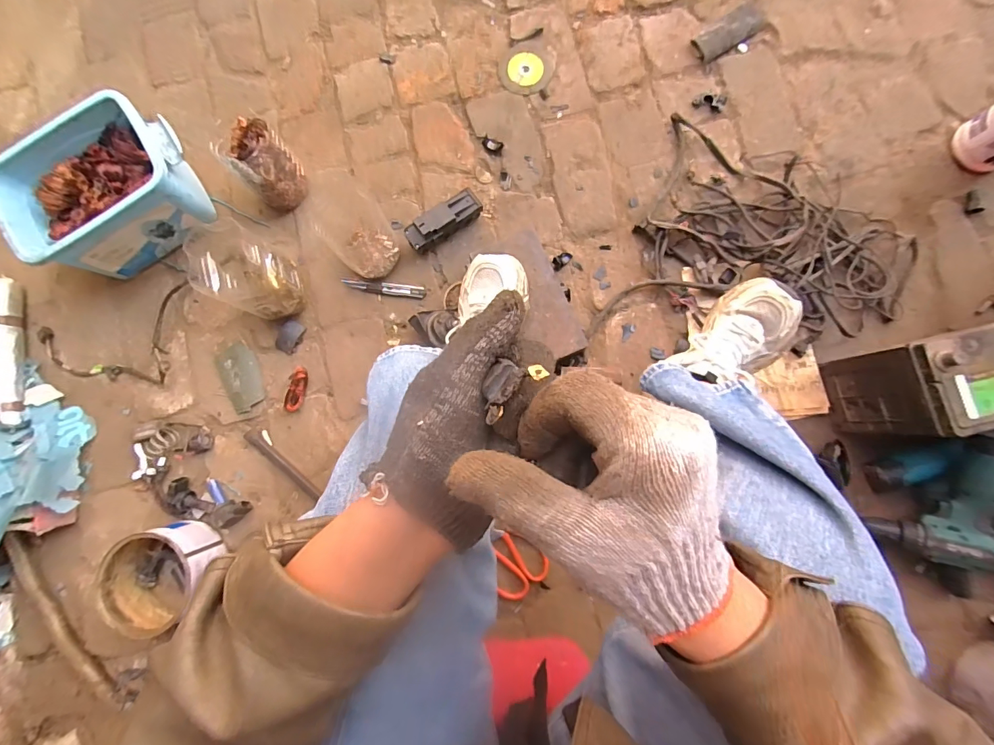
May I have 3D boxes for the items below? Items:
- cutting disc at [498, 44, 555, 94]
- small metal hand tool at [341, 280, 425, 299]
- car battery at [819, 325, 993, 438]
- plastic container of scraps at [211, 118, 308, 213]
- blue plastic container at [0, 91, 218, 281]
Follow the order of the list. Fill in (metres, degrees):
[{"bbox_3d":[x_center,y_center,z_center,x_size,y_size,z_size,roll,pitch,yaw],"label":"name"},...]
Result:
[{"bbox_3d":[0.055,-0.561,0.806,0.099,0.005,0.095,0,85,4],"label":"cutting disc"},{"bbox_3d":[-0.201,-0.150,0.781,0.143,0.017,0.021,5,84,-2],"label":"small metal hand tool"},{"bbox_3d":[0.622,0.008,0.609,0.200,0.198,0.119,-14,83,1],"label":"car battery"},{"bbox_3d":[-0.392,-0.349,0.751,0.094,0.126,0.089,42,87,6],"label":"plastic container of scraps"},{"bbox_3d":[-0.642,-0.300,0.745,0.286,0.158,0.187,-38,84,0],"label":"blue plastic container"}]

